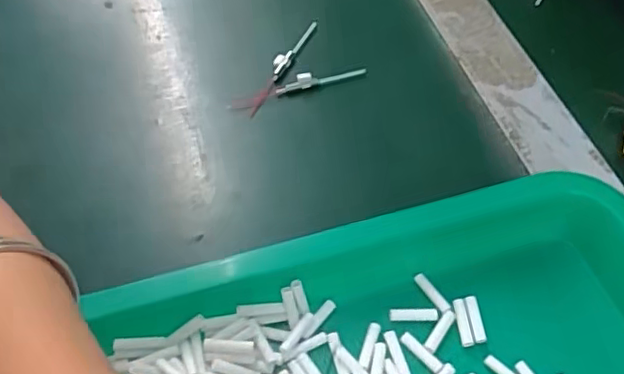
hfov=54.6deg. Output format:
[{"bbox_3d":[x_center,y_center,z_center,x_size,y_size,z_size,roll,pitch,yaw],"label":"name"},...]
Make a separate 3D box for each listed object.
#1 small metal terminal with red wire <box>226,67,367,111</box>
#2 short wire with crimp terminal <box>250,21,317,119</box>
[{"bbox_3d":[-0.009,-0.065,0.386,0.092,0.013,0.009,-19,57,-15],"label":"small metal terminal with red wire"},{"bbox_3d":[-0.019,-0.079,0.394,0.009,0.010,0.090,22,57,13],"label":"short wire with crimp terminal"}]

